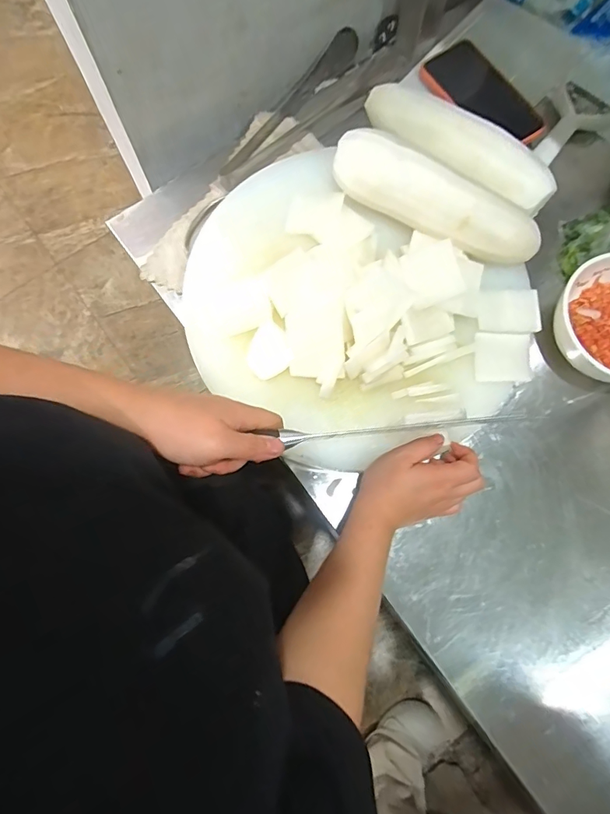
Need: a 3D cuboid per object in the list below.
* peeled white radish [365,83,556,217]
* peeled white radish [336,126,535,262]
[{"bbox_3d":[0.176,-0.303,0.537,0.243,0.054,0.066,37,81,8],"label":"peeled white radish"},{"bbox_3d":[0.134,-0.211,0.473,0.229,0.062,0.054,28,78,5],"label":"peeled white radish"}]

